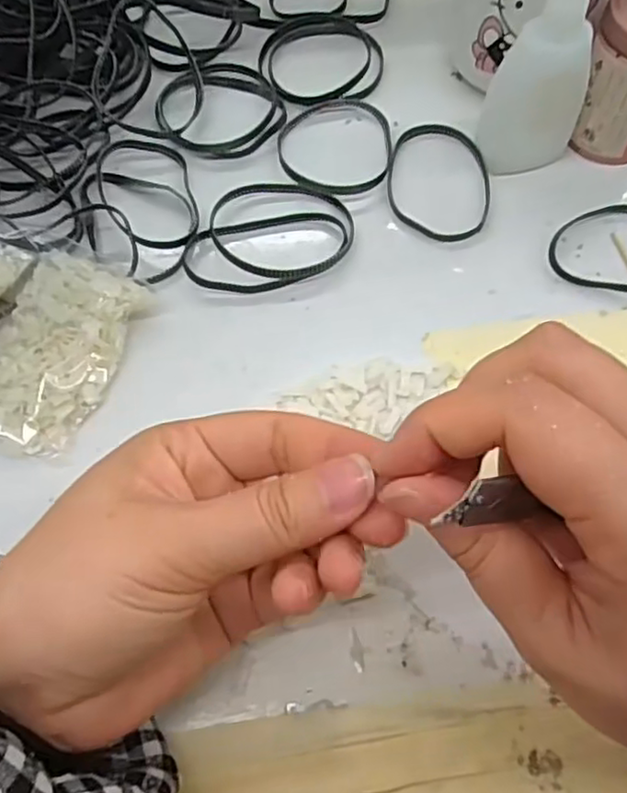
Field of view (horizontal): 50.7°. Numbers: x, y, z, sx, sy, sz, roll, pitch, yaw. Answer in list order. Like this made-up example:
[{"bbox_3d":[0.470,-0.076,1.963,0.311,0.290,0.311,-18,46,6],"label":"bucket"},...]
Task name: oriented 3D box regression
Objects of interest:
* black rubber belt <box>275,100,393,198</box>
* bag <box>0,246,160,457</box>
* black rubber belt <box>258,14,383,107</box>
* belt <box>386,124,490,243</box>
[{"bbox_3d":[0.011,-0.122,0.321,0.055,0.004,0.062,-4,67,-2],"label":"black rubber belt"},{"bbox_3d":[-0.134,-0.028,0.269,0.110,0.023,0.080,16,68,7],"label":"bag"},{"bbox_3d":[0.004,-0.177,0.346,0.064,0.006,0.064,-5,67,-2],"label":"black rubber belt"},{"bbox_3d":[0.059,-0.104,0.313,0.048,0.004,0.069,3,67,1],"label":"belt"}]

